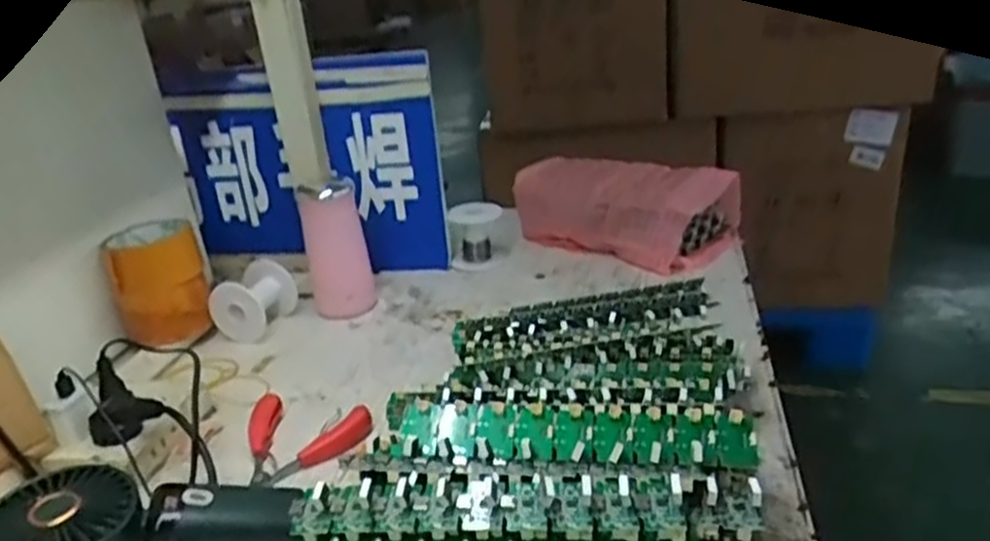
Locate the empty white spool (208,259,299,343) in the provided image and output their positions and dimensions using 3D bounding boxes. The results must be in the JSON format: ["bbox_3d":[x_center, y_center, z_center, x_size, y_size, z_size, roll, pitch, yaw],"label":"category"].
[{"bbox_3d":[-0.249,0.032,0.778,0.060,0.064,0.069,2,24,17],"label":"empty white spool"}]

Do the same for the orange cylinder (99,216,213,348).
[{"bbox_3d":[-0.338,0.013,0.759,0.089,0.102,0.078,-16,26,-23],"label":"orange cylinder"}]

